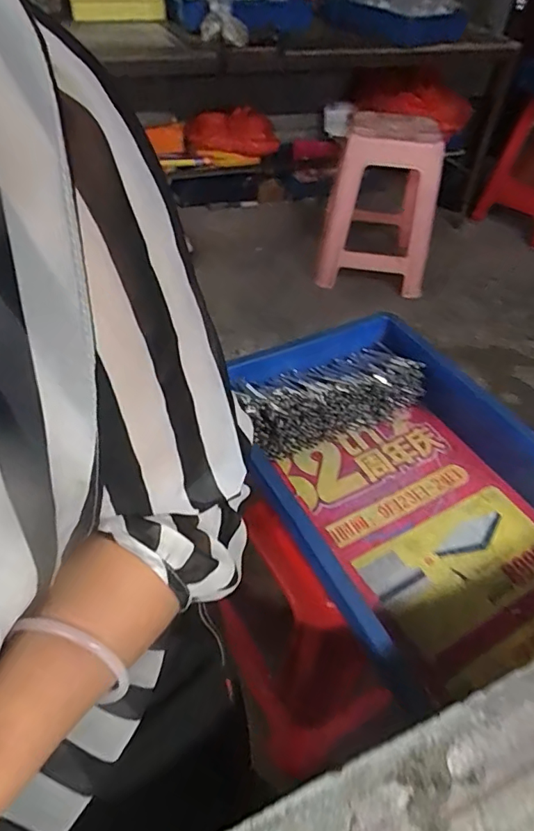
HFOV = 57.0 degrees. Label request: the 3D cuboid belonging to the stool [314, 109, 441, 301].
[{"bbox_3d":[0.358,-0.674,1.561,0.337,0.455,0.329,8,47,4],"label":"stool"}]

